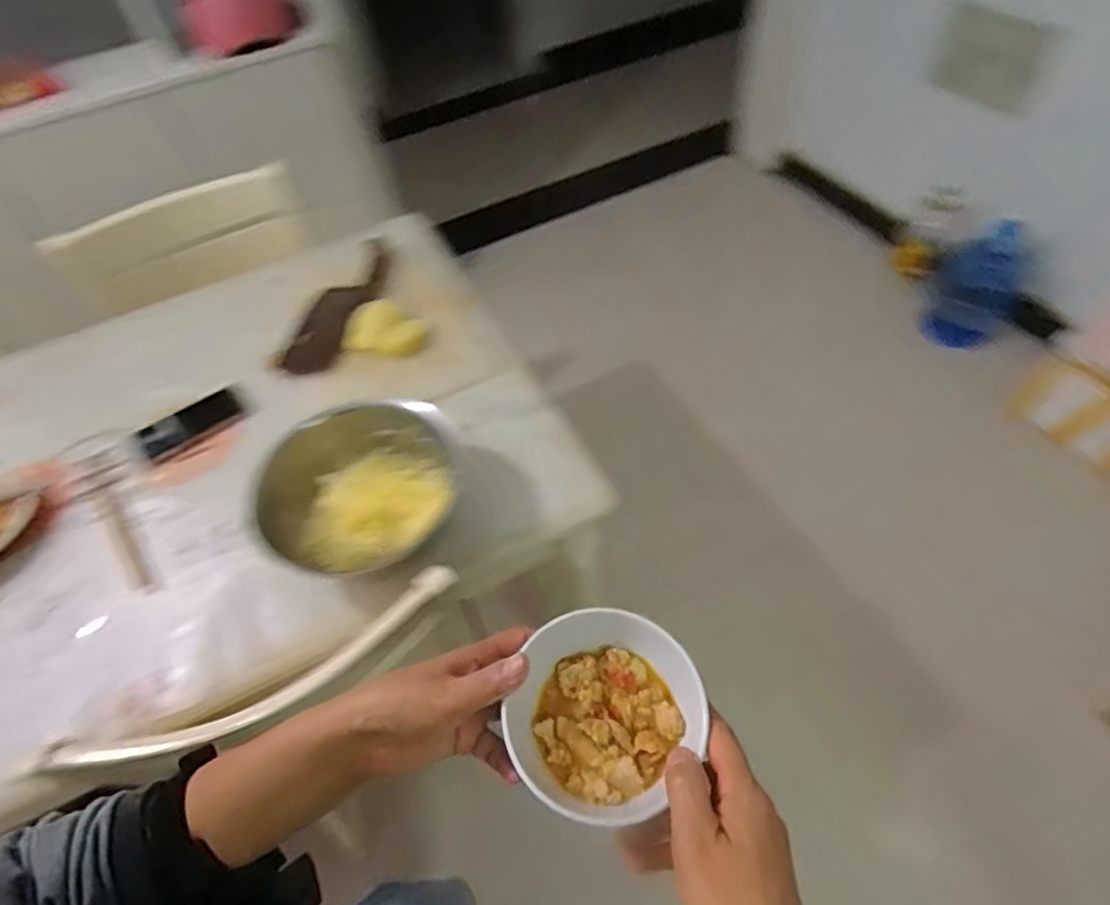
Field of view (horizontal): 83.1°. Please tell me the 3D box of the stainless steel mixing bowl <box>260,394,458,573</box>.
[{"bbox_3d":[-0.242,0.047,0.770,0.243,0.081,0.218,-5,57,0],"label":"stainless steel mixing bowl"}]

